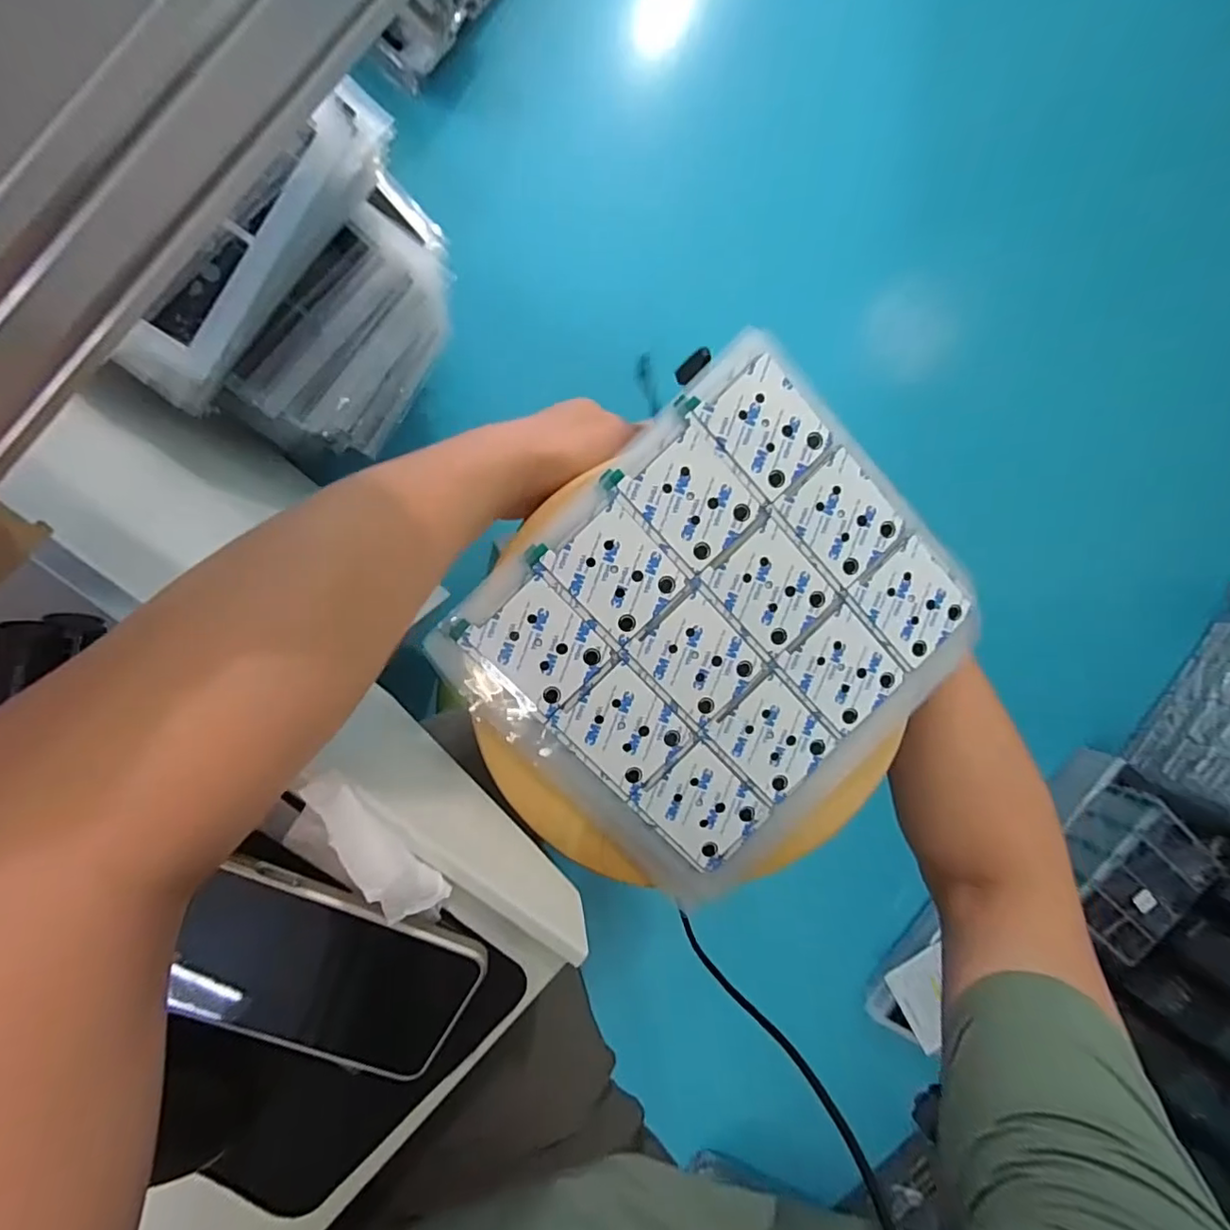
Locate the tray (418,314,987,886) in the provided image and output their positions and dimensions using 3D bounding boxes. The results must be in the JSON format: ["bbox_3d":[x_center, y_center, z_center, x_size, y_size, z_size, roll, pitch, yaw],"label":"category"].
[{"bbox_3d":[0.067,0.011,0.341,0.269,0.010,0.235,-44,100,1],"label":"tray"}]

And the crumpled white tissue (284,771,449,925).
[{"bbox_3d":[-0.105,0.108,0.248,0.025,0.027,0.083,-36,100,0],"label":"crumpled white tissue"}]

